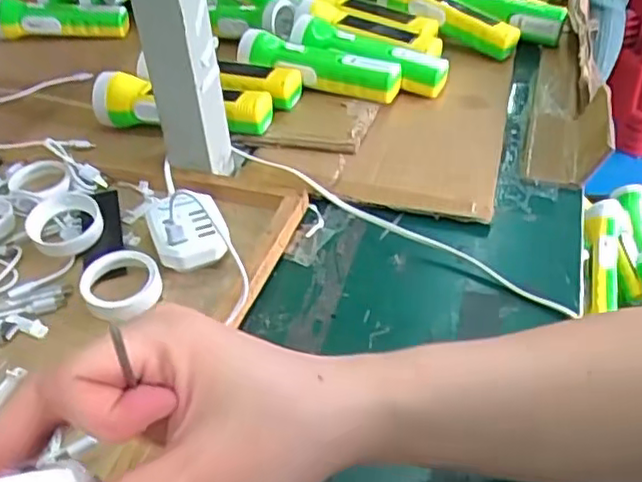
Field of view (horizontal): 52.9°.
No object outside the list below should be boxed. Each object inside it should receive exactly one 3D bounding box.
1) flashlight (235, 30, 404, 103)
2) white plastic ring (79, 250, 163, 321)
[{"bbox_3d":[-0.009,-0.182,0.662,0.187,0.038,0.053,13,42,17],"label":"flashlight"},{"bbox_3d":[-0.138,0.030,0.447,0.053,0.019,0.048,-24,46,-25],"label":"white plastic ring"}]

